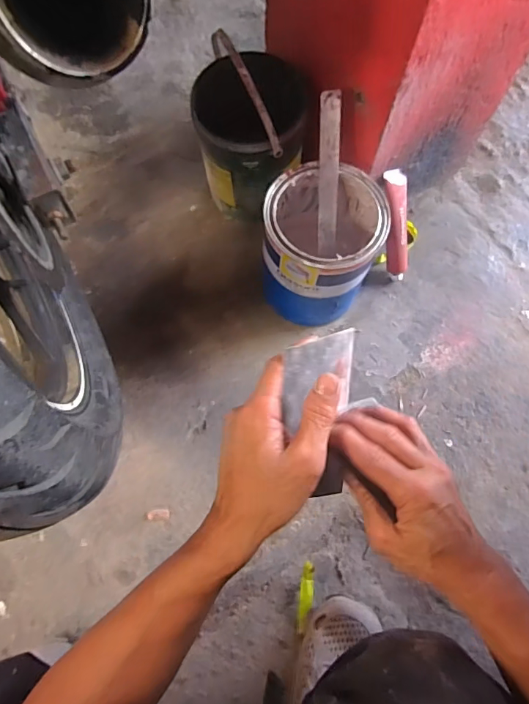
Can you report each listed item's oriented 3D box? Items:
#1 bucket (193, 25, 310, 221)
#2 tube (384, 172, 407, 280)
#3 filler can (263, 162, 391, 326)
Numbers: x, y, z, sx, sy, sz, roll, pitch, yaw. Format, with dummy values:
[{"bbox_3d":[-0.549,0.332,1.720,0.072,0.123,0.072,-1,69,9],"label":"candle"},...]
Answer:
[{"bbox_3d":[-0.021,-0.340,0.691,0.162,0.290,0.150,0,71,0],"label":"bucket"},{"bbox_3d":[0.220,-0.207,0.737,0.036,0.179,0.023,-12,27,-4],"label":"tube"},{"bbox_3d":[0.083,-0.152,0.685,0.160,0.209,0.170,0,71,0],"label":"filler can"}]

